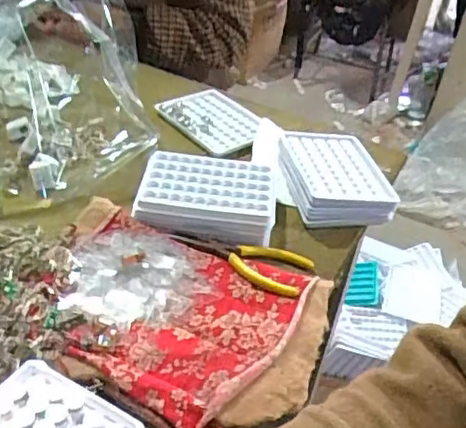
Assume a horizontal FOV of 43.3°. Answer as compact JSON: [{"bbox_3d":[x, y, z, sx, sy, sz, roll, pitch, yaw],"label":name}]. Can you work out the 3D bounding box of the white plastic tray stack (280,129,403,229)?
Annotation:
[{"bbox_3d":[0.105,-0.041,0.621,0.103,0.034,0.130,-1,38,-11],"label":"white plastic tray stack"}]

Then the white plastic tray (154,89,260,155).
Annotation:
[{"bbox_3d":[-0.025,-0.116,0.708,0.088,0.012,0.119,-24,47,-34],"label":"white plastic tray"}]

